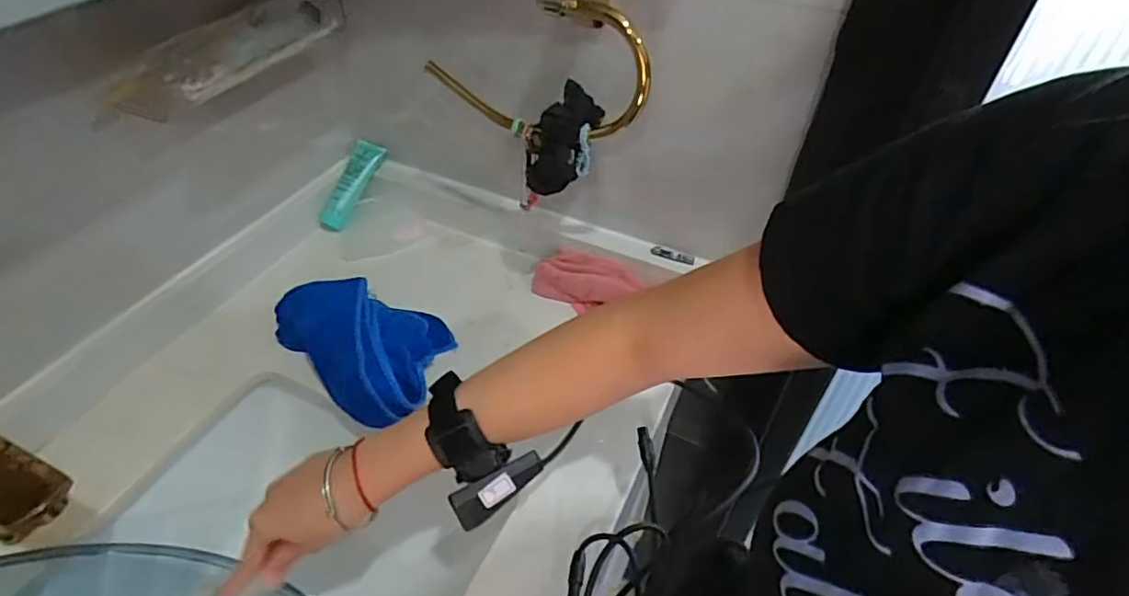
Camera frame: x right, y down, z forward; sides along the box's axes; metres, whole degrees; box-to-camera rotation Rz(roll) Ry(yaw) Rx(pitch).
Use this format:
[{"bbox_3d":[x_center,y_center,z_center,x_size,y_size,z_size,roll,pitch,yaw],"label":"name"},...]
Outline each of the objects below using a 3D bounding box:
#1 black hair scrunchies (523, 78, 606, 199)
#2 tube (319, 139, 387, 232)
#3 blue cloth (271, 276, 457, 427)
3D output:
[{"bbox_3d":[-0.003,-0.145,0.549,0.062,0.080,0.058,9,45,6],"label":"black hair scrunchies"},{"bbox_3d":[-0.274,-0.143,0.766,0.036,0.025,0.122,26,86,22],"label":"tube"},{"bbox_3d":[-0.210,0.044,0.602,0.173,0.049,0.130,12,45,9],"label":"blue cloth"}]

